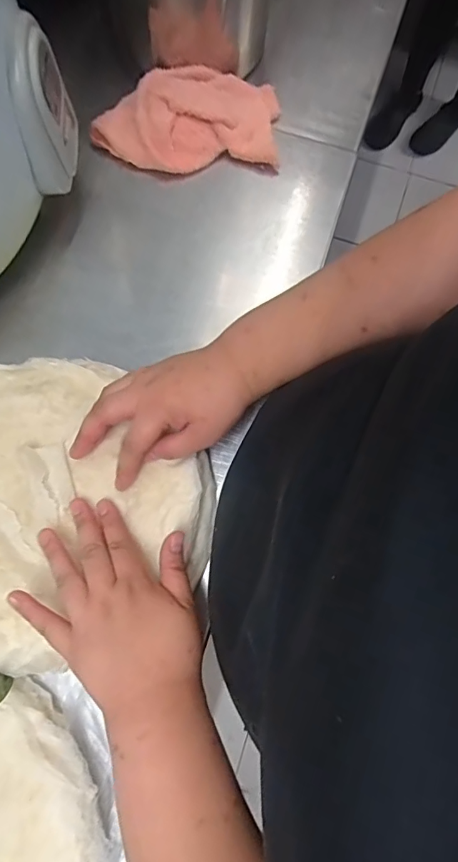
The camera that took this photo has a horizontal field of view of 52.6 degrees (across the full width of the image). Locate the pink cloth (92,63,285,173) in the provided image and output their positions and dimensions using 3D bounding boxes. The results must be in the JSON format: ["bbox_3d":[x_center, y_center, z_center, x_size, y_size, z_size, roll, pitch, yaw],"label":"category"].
[{"bbox_3d":[-0.042,-0.318,0.474,0.187,0.041,0.093,-4,78,-2],"label":"pink cloth"}]

